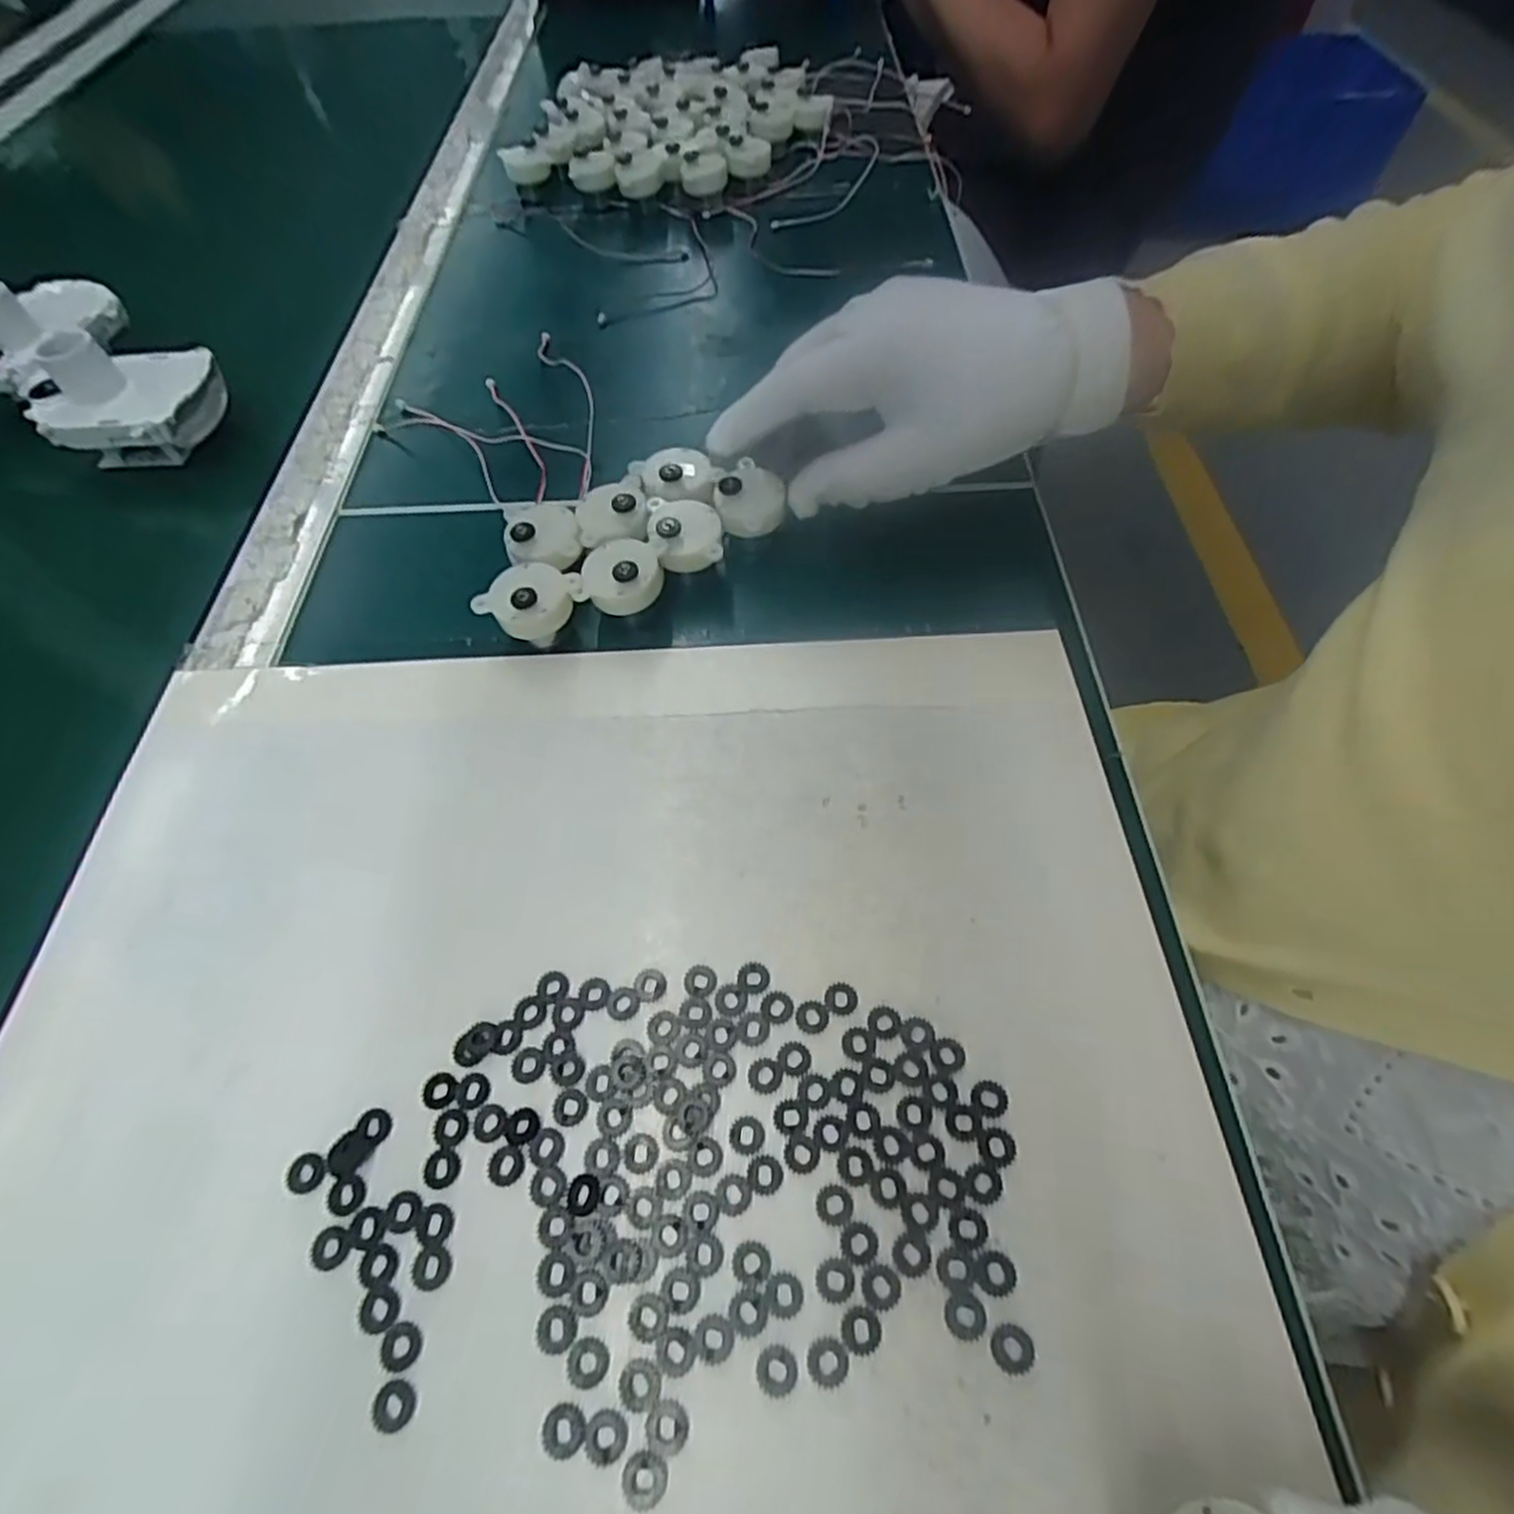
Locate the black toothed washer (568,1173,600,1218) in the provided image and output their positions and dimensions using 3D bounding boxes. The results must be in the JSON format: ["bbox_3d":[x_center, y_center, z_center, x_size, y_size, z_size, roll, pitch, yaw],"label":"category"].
[{"bbox_3d":[-0.050,0.125,0.210,0.009,0.004,0.010,-4,59,-1],"label":"black toothed washer"}]

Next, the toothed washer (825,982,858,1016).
[{"bbox_3d":[0.027,0.078,0.237,0.011,0.004,0.010,-1,59,1],"label":"toothed washer"}]

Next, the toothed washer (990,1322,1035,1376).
[{"bbox_3d":[0.066,0.152,0.188,0.011,0.004,0.010,-1,59,1],"label":"toothed washer"}]

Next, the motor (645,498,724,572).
[{"bbox_3d":[-0.031,-0.099,0.322,0.031,0.017,0.032,-4,59,-1],"label":"motor"}]

